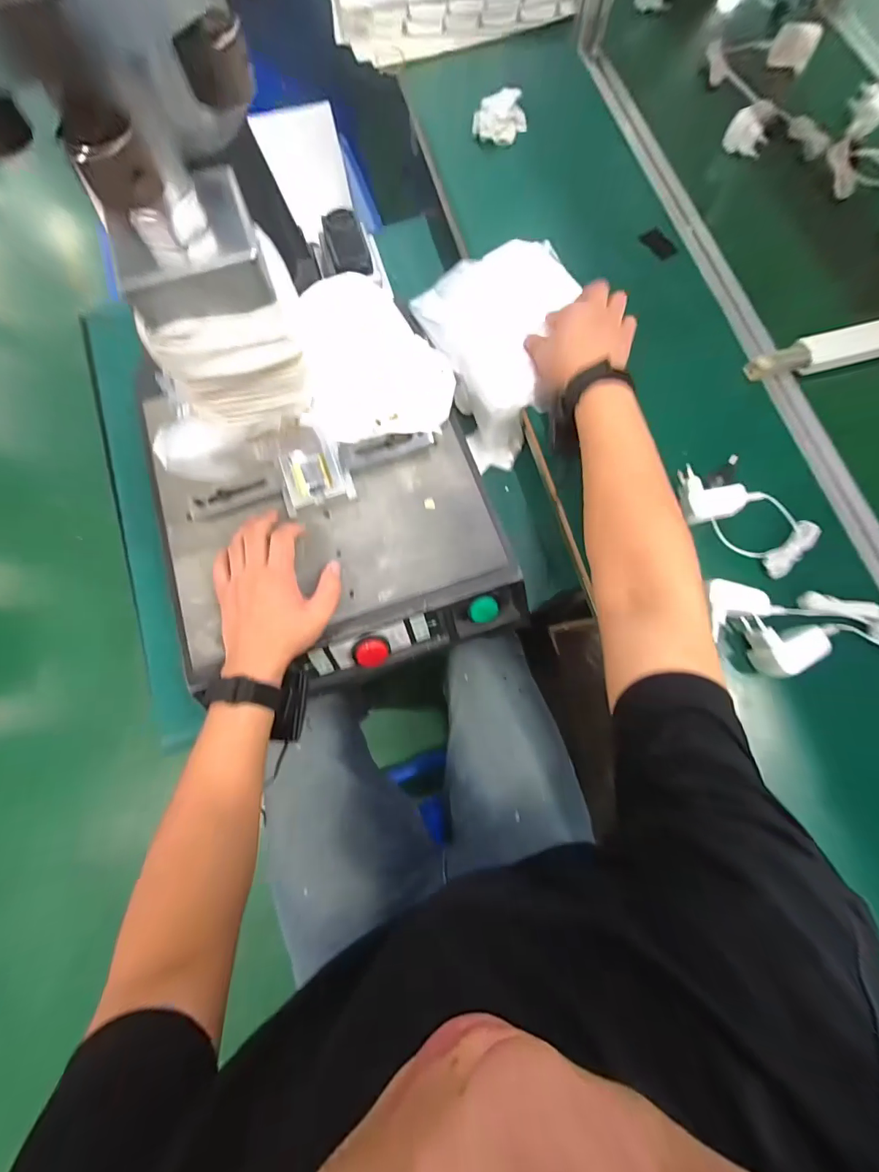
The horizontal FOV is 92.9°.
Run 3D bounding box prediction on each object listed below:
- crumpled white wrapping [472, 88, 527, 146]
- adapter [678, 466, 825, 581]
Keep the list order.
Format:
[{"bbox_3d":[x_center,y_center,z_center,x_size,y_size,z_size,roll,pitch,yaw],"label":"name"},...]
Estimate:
[{"bbox_3d":[0.091,-0.710,0.640,0.067,0.033,0.091,30,79,8],"label":"crumpled white wrapping"},{"bbox_3d":[0.335,-0.080,0.462,0.154,0.043,0.076,36,80,9],"label":"adapter"}]

